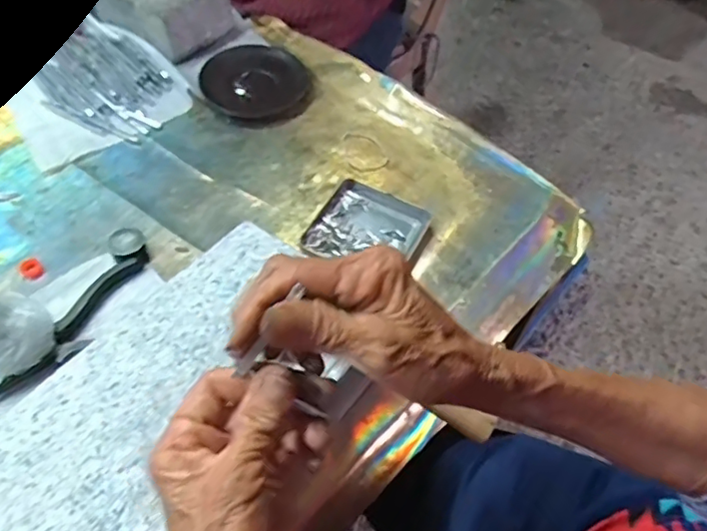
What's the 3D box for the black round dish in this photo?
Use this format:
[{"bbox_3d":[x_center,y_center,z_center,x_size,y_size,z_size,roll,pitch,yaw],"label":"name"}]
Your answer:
[{"bbox_3d":[-0.114,-0.217,0.666,0.112,0.024,0.108,20,56,11],"label":"black round dish"}]

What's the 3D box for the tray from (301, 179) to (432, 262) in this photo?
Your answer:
[{"bbox_3d":[0.012,-0.035,0.539,0.096,0.013,0.094,26,57,15],"label":"tray"}]

